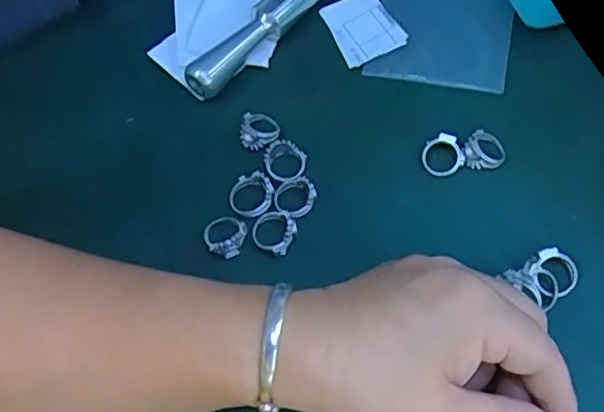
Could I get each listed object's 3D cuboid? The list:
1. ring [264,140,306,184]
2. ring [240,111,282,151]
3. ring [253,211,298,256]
[{"bbox_3d":[-0.009,-0.025,0.329,0.022,0.004,0.024,-2,61,3],"label":"ring"},{"bbox_3d":[-0.023,-0.042,0.339,0.021,0.006,0.023,-2,61,3],"label":"ring"},{"bbox_3d":[-0.014,0.012,0.310,0.021,0.007,0.021,-2,61,3],"label":"ring"}]

